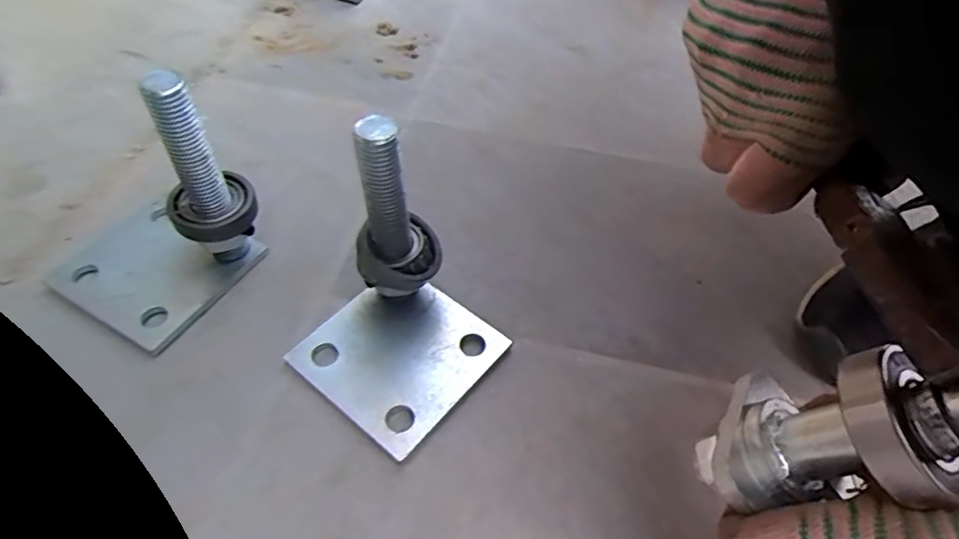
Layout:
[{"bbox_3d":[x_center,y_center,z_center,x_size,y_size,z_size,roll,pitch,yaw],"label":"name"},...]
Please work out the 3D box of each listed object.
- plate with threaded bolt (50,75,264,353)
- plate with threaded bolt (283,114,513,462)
[{"bbox_3d":[-0.209,-0.044,0.346,0.109,0.133,0.110,26,56,16],"label":"plate with threaded bolt"},{"bbox_3d":[-0.045,0.010,0.308,0.096,0.136,0.101,34,59,22],"label":"plate with threaded bolt"}]

